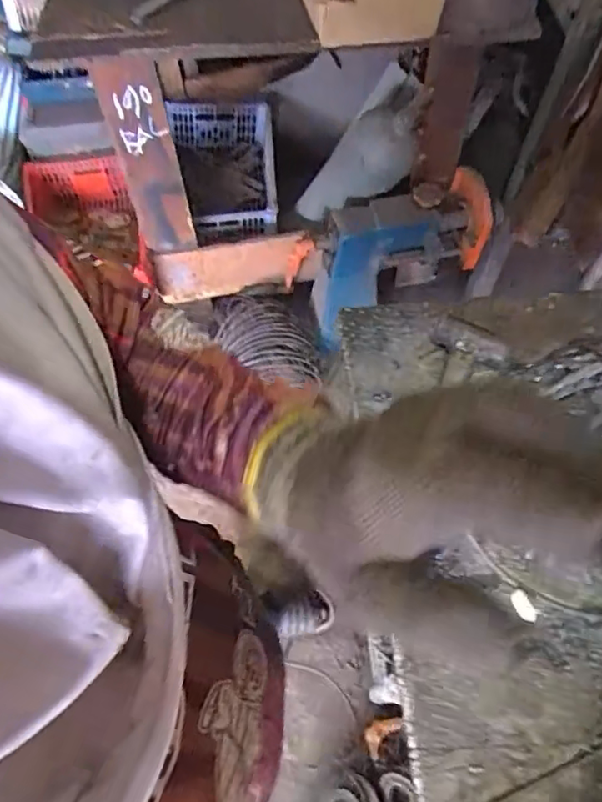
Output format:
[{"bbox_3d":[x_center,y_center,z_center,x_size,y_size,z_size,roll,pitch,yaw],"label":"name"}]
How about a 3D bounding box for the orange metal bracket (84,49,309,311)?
[{"bbox_3d":[-0.181,-0.446,1.340,0.427,0.654,0.074,9,63,5],"label":"orange metal bracket"}]

